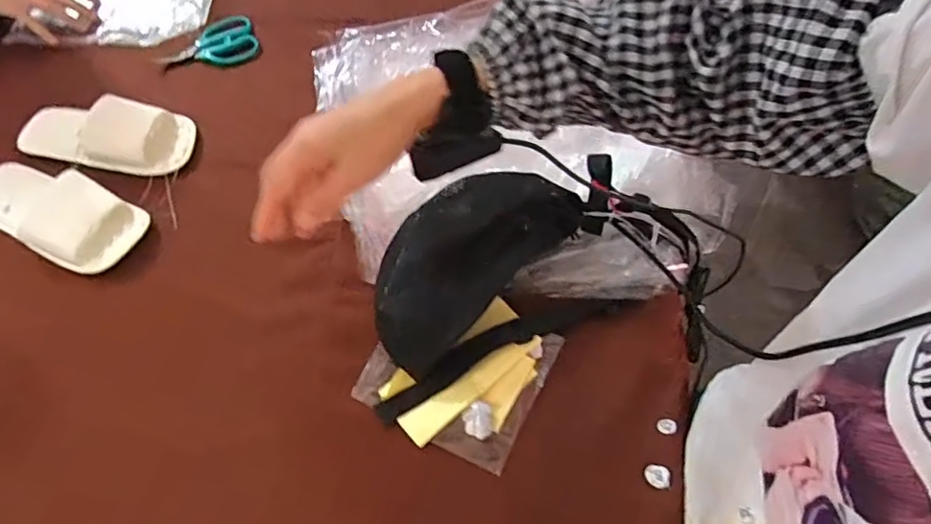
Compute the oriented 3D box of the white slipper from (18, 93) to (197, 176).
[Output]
[{"bbox_3d":[-0.479,-0.173,0.757,0.238,0.047,0.095,8,64,6],"label":"white slipper"}]

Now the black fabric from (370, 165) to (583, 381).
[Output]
[{"bbox_3d":[-0.003,-0.011,0.653,0.264,0.025,0.134,-43,87,-11],"label":"black fabric"}]

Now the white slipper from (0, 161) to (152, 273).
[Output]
[{"bbox_3d":[-0.507,-0.069,0.698,0.223,0.044,0.101,24,67,13],"label":"white slipper"}]

